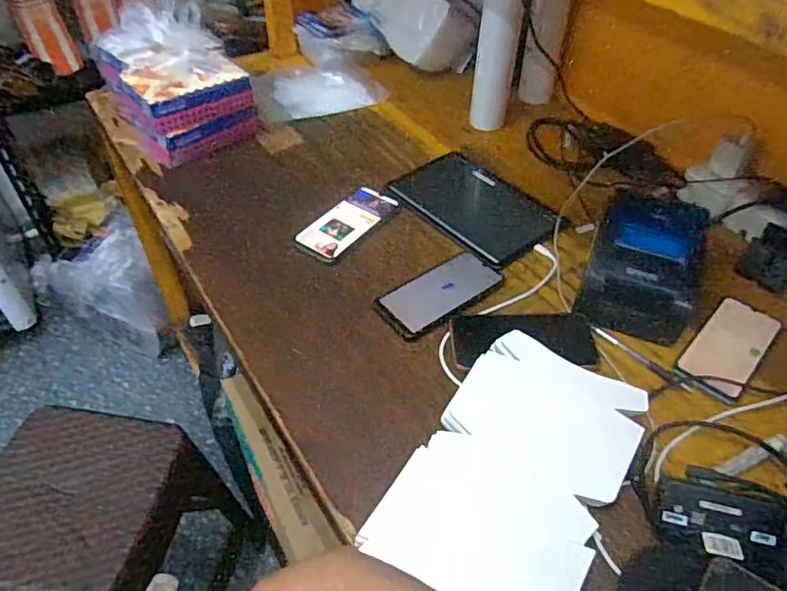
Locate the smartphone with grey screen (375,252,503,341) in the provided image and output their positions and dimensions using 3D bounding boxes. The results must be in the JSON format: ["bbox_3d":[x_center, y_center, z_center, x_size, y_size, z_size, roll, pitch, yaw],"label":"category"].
[{"bbox_3d":[0.060,-0.007,0.734,0.165,0.013,0.082,-28,53,-26],"label":"smartphone with grey screen"}]

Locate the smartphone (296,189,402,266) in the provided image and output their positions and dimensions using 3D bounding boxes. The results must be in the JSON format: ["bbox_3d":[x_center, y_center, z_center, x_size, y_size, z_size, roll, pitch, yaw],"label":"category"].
[{"bbox_3d":[-0.065,-0.107,0.831,0.073,0.014,0.167,33,55,13],"label":"smartphone"}]

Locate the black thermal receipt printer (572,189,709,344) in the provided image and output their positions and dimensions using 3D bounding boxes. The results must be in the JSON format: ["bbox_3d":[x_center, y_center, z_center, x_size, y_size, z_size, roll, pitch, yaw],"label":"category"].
[{"bbox_3d":[0.308,-0.036,0.699,0.126,0.106,0.146,18,48,15],"label":"black thermal receipt printer"}]

